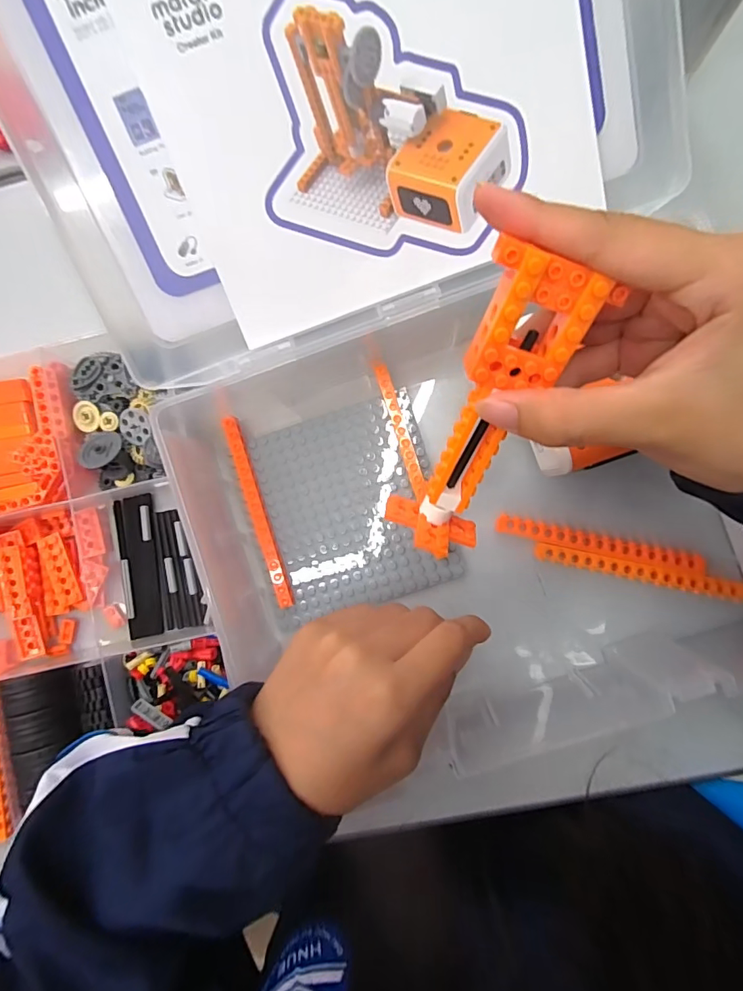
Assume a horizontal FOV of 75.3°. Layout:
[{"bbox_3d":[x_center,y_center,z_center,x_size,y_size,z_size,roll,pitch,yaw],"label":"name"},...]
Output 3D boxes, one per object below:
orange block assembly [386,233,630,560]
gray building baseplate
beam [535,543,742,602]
[{"bbox_3d":[0.044,-0.027,0.195,0.046,0.027,0.128,20,131,4],"label":"orange block assembly"},{"bbox_3d":[-0.013,0.007,0.310,0.111,0.009,0.125,-15,88,4],"label":"gray building baseplate"},{"bbox_3d":[0.167,0.047,0.299,0.125,0.005,0.011,11,90,4],"label":"beam"}]

